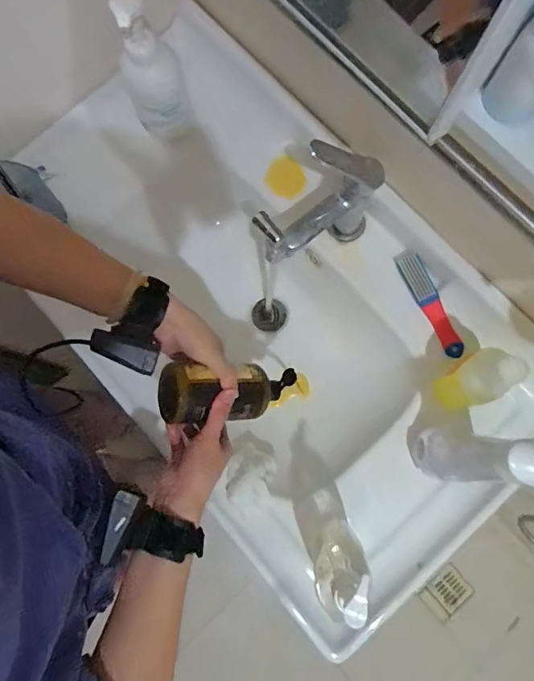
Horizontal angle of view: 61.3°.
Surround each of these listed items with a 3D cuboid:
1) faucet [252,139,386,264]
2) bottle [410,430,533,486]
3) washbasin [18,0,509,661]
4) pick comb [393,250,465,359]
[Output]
[{"bbox_3d":[0.056,-0.158,0.568,0.169,0.173,0.067,-33,80,-6],"label":"faucet"},{"bbox_3d":[0.225,0.128,0.486,0.073,0.239,0.062,10,79,2],"label":"bottle"},{"bbox_3d":[-0.014,-0.041,0.671,0.443,0.263,0.804,-41,81,-7],"label":"washbasin"},{"bbox_3d":[0.226,-0.051,0.624,0.032,0.015,0.160,-31,78,31],"label":"pick comb"}]

